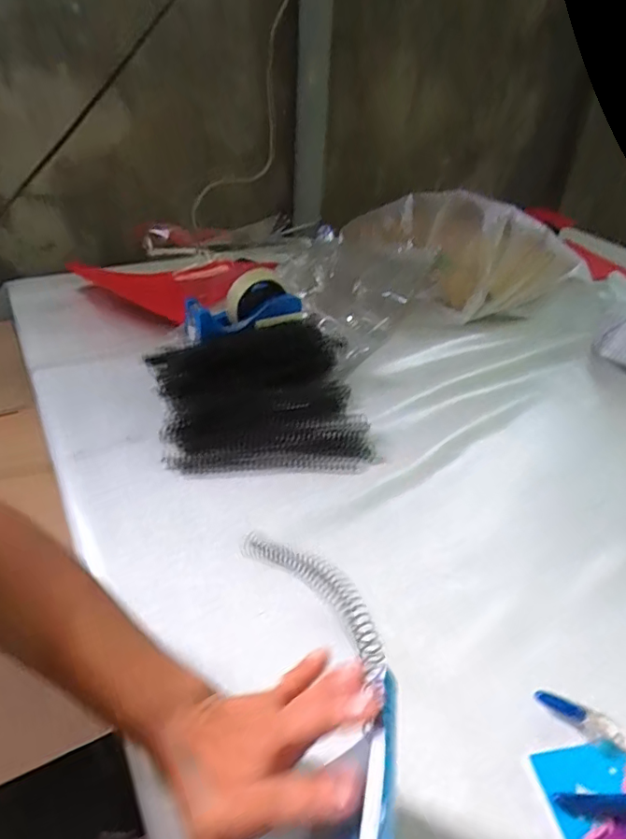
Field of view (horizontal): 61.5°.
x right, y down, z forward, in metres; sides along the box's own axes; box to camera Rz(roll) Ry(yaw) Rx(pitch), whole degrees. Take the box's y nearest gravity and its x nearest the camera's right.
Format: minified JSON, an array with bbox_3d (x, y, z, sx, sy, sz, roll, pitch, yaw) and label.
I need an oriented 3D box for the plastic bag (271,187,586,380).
[{"bbox_3d":[0.183,-0.282,0.895,0.445,0.141,0.329,-17,43,-25],"label":"plastic bag"}]

